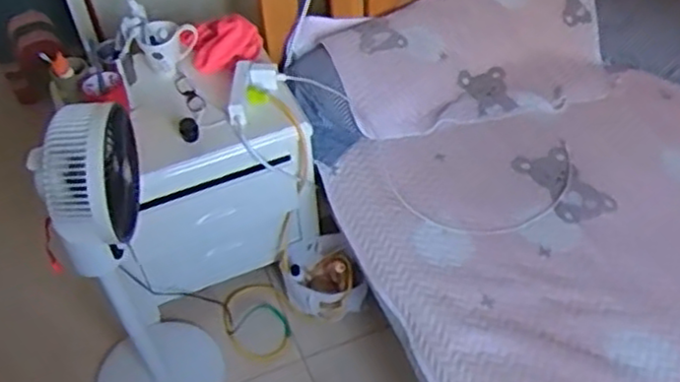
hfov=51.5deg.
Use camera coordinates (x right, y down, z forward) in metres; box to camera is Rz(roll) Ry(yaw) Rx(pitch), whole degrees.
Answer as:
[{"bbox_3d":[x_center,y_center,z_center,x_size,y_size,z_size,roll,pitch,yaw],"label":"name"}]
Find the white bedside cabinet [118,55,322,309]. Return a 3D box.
[{"bbox_3d":[-0.298,-0.051,1.646,0.398,0.456,0.322,-19,50,-14],"label":"white bedside cabinet"}]

